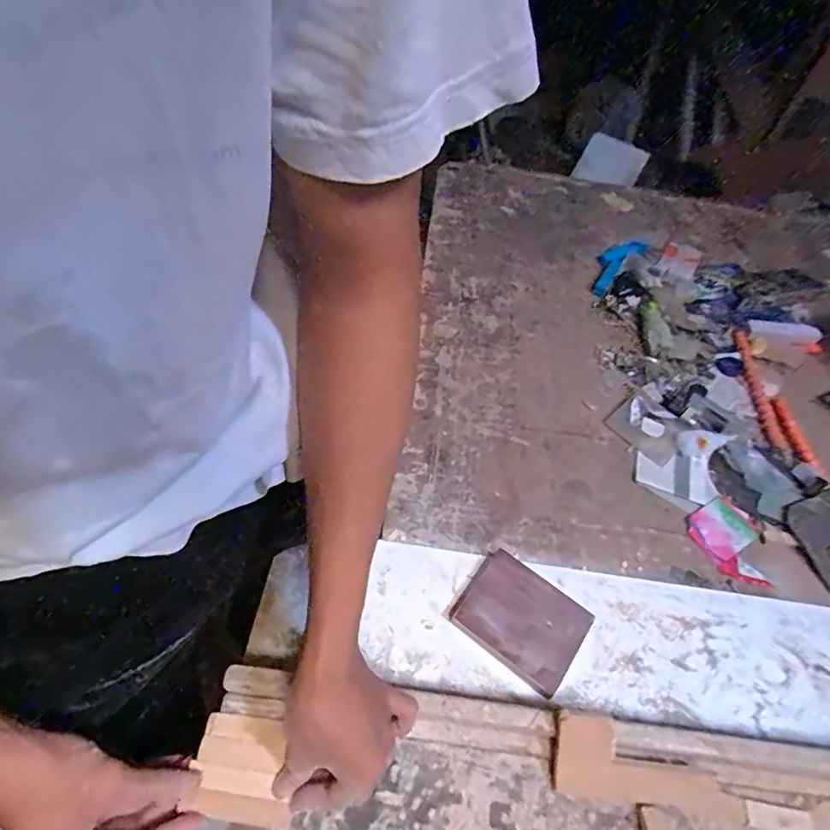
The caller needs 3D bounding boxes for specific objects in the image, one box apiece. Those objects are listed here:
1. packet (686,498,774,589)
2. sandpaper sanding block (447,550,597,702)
[{"bbox_3d":[0.368,0.146,0.597,0.080,0.007,0.098,-23,57,-20],"label":"packet"},{"bbox_3d":[0.104,0.200,0.513,0.114,0.028,0.087,34,58,21],"label":"sandpaper sanding block"}]

